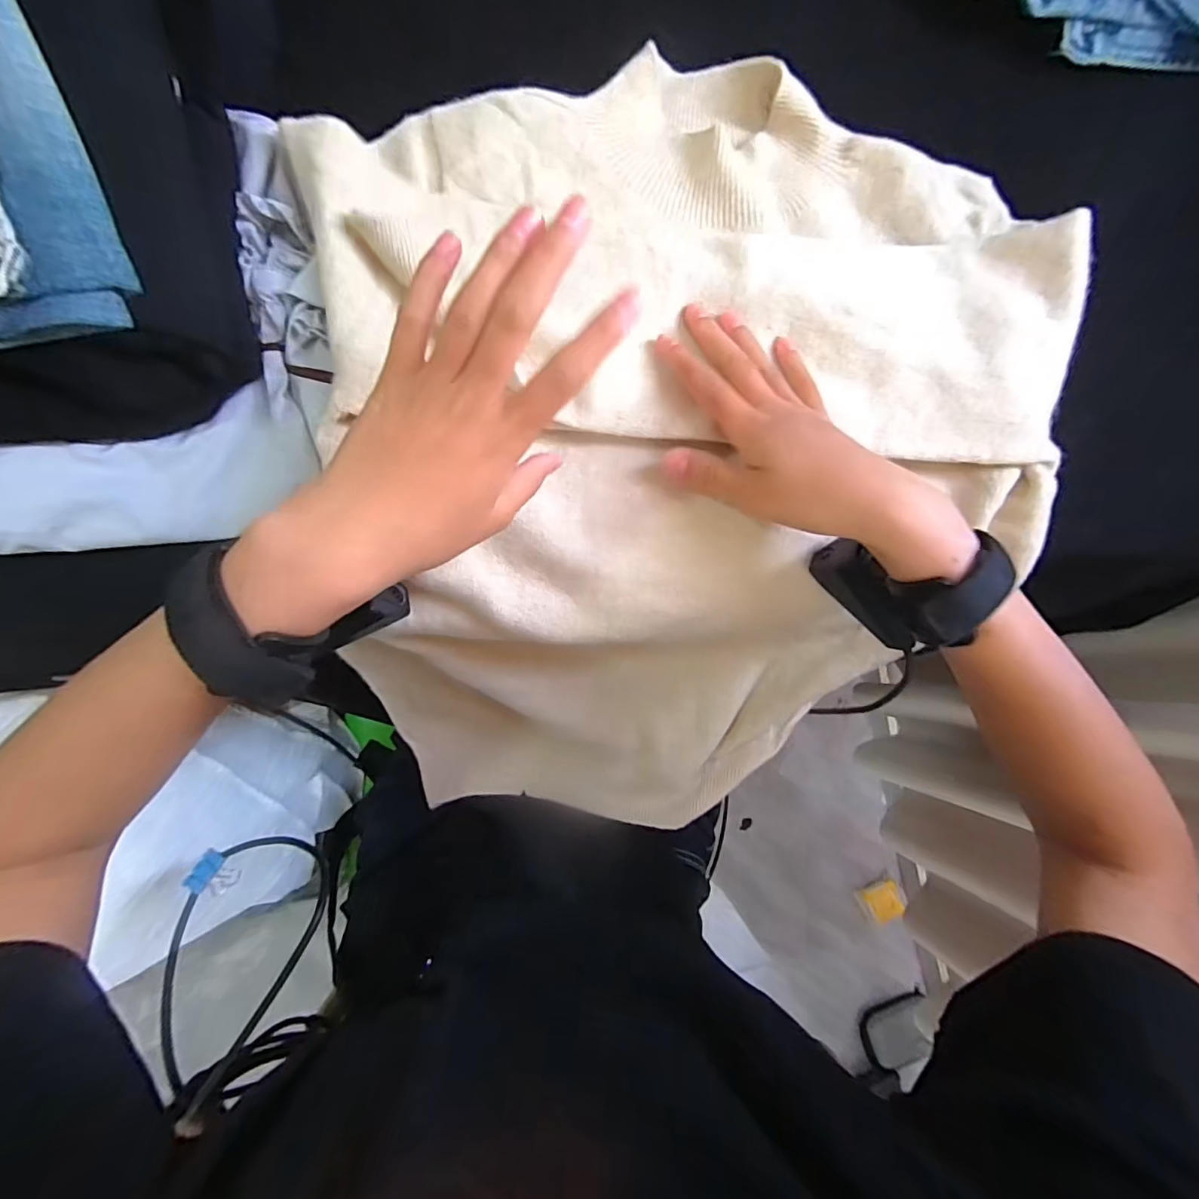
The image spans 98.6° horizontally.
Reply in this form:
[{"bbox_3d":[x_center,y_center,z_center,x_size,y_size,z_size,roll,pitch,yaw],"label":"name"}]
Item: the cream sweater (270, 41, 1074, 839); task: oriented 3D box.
[{"bbox_3d":[0.051,-0.062,0.361,0.398,0.204,0.459,2,86,-5],"label":"cream sweater"}]

